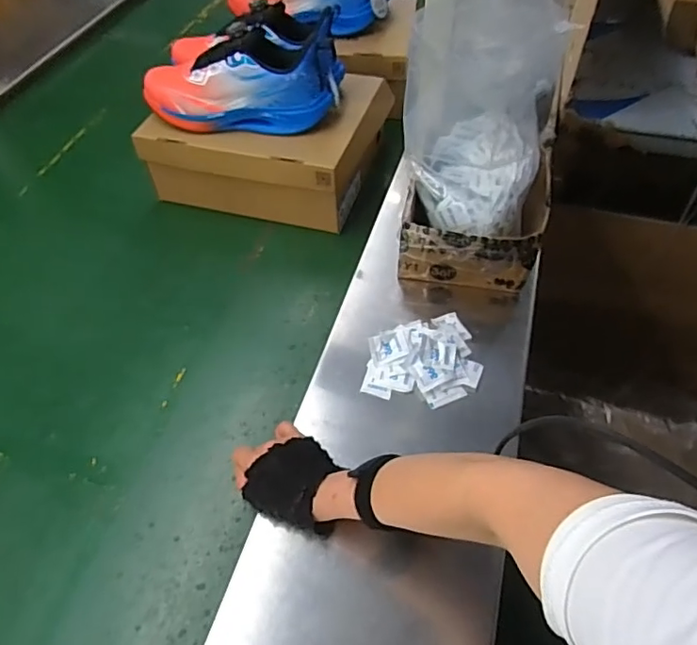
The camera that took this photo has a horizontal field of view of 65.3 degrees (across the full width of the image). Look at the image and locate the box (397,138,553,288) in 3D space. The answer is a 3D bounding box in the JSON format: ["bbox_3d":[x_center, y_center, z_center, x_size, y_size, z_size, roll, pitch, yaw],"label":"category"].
[{"bbox_3d":[0.163,-0.147,0.706,0.162,0.126,0.179,12,52,8],"label":"box"}]

